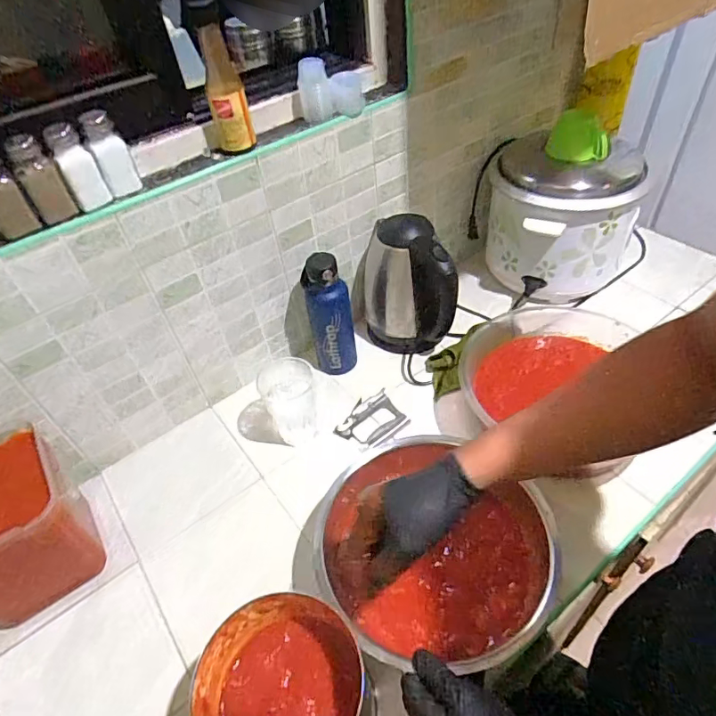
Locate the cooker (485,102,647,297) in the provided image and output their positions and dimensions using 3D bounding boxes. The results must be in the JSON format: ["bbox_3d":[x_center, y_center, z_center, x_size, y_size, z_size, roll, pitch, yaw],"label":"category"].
[{"bbox_3d":[0.373,-0.264,0.934,0.236,0.235,0.217,3,49,10],"label":"cooker"}]

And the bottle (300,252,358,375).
[{"bbox_3d":[-0.045,-0.069,0.829,0.070,0.210,0.063,-9,48,-2],"label":"bottle"}]

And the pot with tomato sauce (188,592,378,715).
[{"bbox_3d":[-0.067,0.349,0.509,0.160,0.133,0.158,-3,48,4],"label":"pot with tomato sauce"}]

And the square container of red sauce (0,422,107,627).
[{"bbox_3d":[-0.450,0.221,0.649,0.184,0.172,0.178,-37,54,-24],"label":"square container of red sauce"}]

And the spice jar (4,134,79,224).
[{"bbox_3d":[-0.359,-0.203,0.564,0.038,0.083,0.036,-30,50,-21],"label":"spice jar"}]

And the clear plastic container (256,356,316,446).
[{"bbox_3d":[-0.102,0.064,0.796,0.085,0.111,0.083,-3,48,4],"label":"clear plastic container"}]

